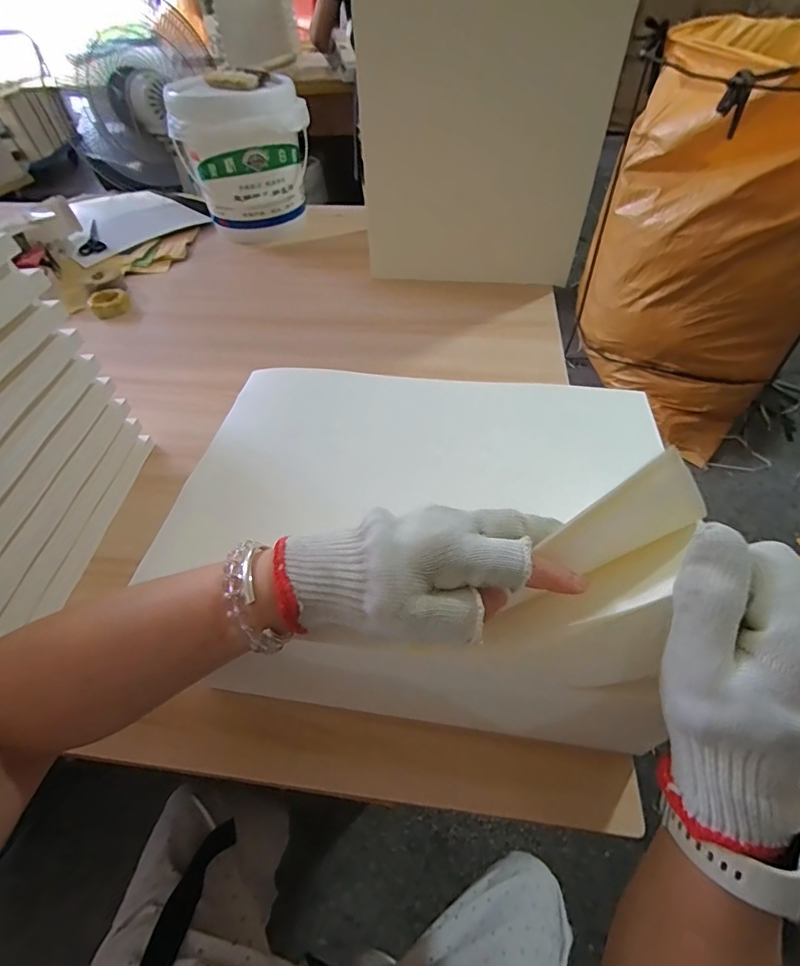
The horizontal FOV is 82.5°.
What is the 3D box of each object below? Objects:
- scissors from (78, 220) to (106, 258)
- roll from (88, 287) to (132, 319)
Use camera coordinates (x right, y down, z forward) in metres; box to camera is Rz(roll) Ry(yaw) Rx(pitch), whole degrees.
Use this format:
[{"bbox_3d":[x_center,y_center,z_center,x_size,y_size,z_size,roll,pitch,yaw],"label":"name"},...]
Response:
[{"bbox_3d":[-0.678,-0.537,0.998,0.052,0.014,0.150,-22,53,-15],"label":"scissors"},{"bbox_3d":[-0.544,-0.339,0.852,0.068,0.029,0.077,-30,56,-21],"label":"roll"}]

